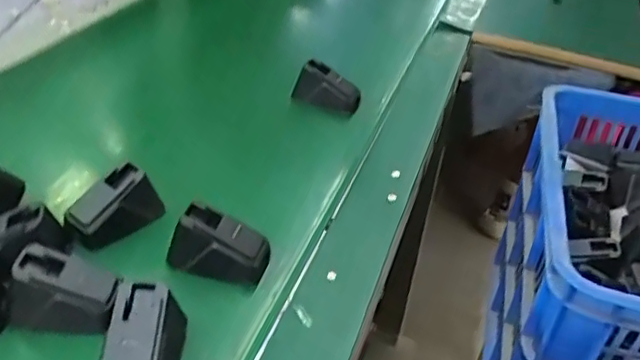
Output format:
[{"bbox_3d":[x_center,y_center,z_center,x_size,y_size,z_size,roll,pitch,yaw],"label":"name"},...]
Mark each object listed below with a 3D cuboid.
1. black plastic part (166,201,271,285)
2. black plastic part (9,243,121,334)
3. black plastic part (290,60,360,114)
[{"bbox_3d":[-0.070,0.045,0.426,0.067,0.035,0.033,12,37,8],"label":"black plastic part"},{"bbox_3d":[-0.163,0.070,0.388,0.064,0.045,0.031,3,36,-4],"label":"black plastic part"},{"bbox_3d":[0.010,-0.096,0.635,0.067,0.037,0.035,21,39,20],"label":"black plastic part"}]

